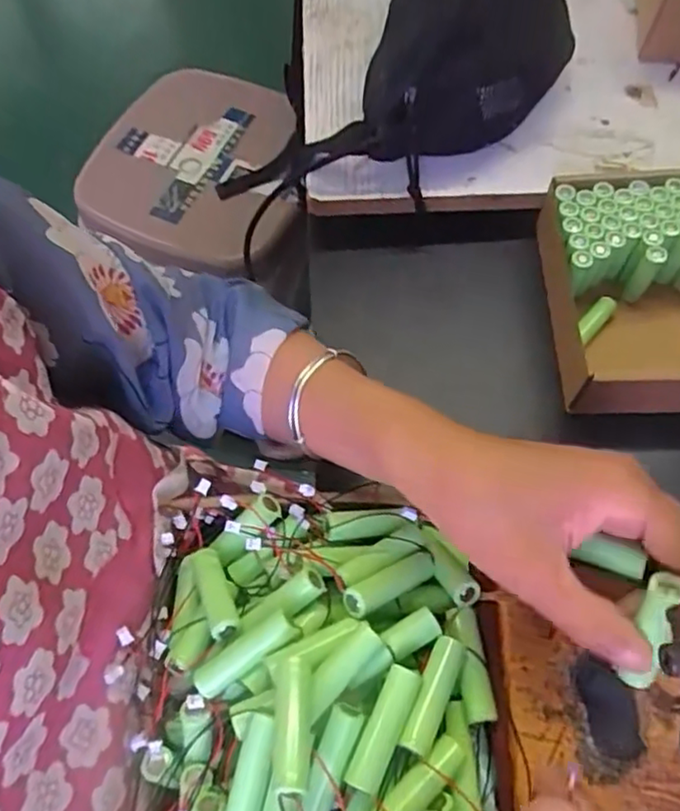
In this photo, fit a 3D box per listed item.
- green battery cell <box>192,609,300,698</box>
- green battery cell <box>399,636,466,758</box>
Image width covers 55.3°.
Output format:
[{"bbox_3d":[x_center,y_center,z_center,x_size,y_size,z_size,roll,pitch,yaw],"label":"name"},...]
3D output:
[{"bbox_3d":[-0.042,0.111,0.290,0.050,0.014,0.014,-37,69,-4],"label":"green battery cell"},{"bbox_3d":[0.040,0.124,0.279,0.014,0.014,0.048,21,69,11],"label":"green battery cell"}]

